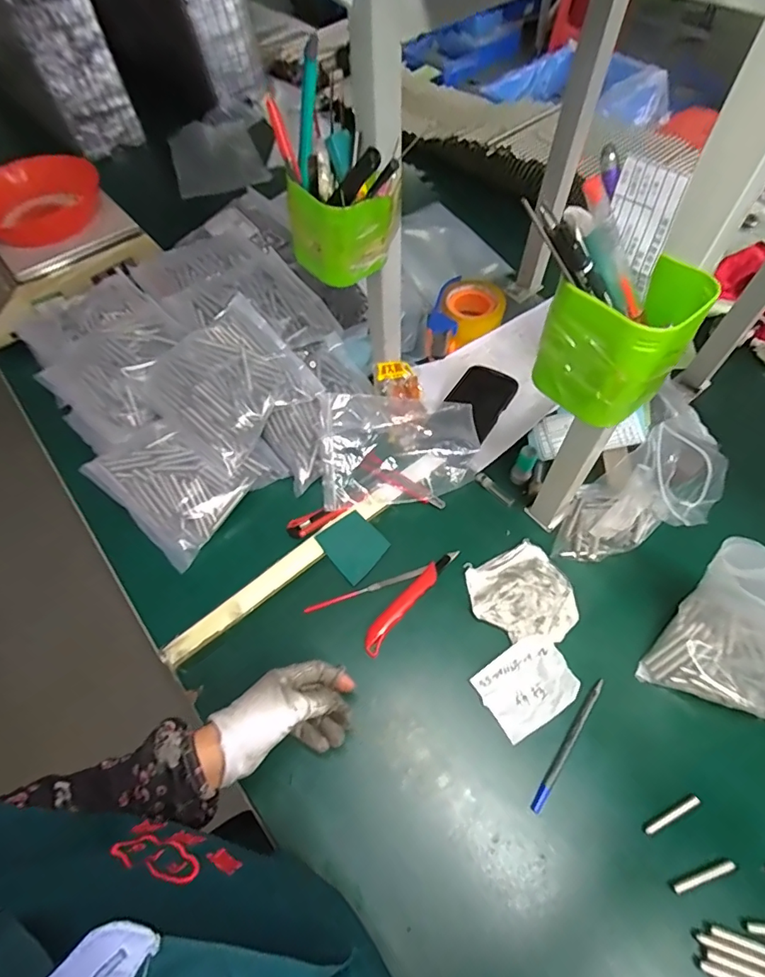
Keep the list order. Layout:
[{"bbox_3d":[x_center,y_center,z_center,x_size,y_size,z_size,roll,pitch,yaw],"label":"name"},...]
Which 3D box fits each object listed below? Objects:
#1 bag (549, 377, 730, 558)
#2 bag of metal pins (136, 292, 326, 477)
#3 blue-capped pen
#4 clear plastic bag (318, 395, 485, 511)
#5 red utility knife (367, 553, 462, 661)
[{"bbox_3d":[0.262,0.007,0.499,0.097,0.176,0.097,20,64,14],"label":"bag"},{"bbox_3d":[-0.203,-0.150,0.631,0.203,0.043,0.193,43,77,6],"label":"bag of metal pins"},{"bbox_3d":[0.182,0.247,0.468,0.009,0.007,0.139,33,68,20],"label":"blue-capped pen"},{"bbox_3d":[0.021,-0.056,0.611,0.195,0.068,0.134,-7,61,0],"label":"clear plastic bag"},{"bbox_3d":[0.031,0.125,0.553,0.025,0.006,0.153,35,69,20],"label":"red utility knife"}]

